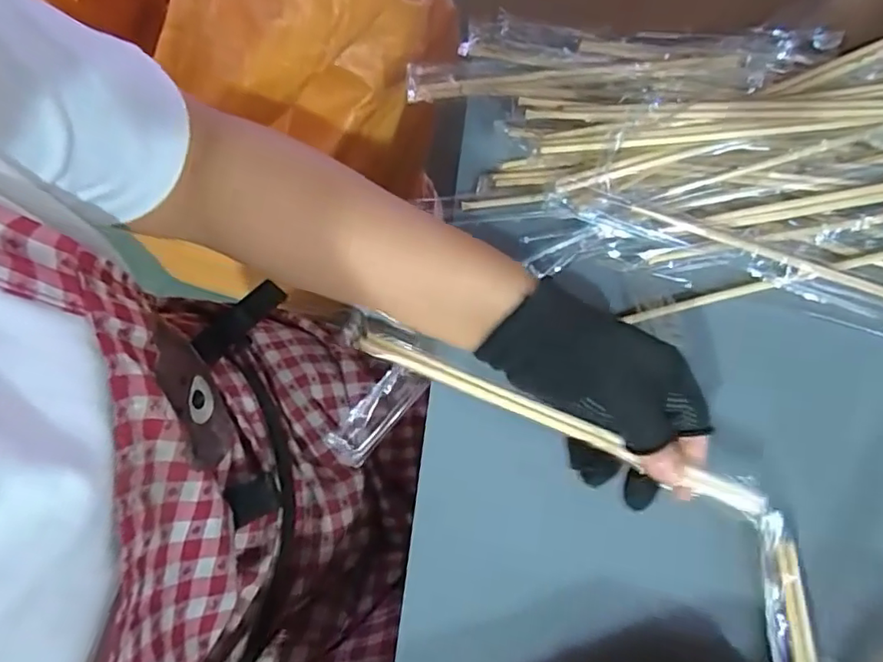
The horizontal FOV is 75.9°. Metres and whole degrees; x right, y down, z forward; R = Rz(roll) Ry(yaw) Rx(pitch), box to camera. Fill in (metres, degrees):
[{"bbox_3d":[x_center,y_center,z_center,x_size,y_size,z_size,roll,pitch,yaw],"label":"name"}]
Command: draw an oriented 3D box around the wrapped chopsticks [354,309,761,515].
[{"bbox_3d":[0.063,0.048,0.324,0.247,0.007,0.018,23,75,4],"label":"wrapped chopsticks"}]

